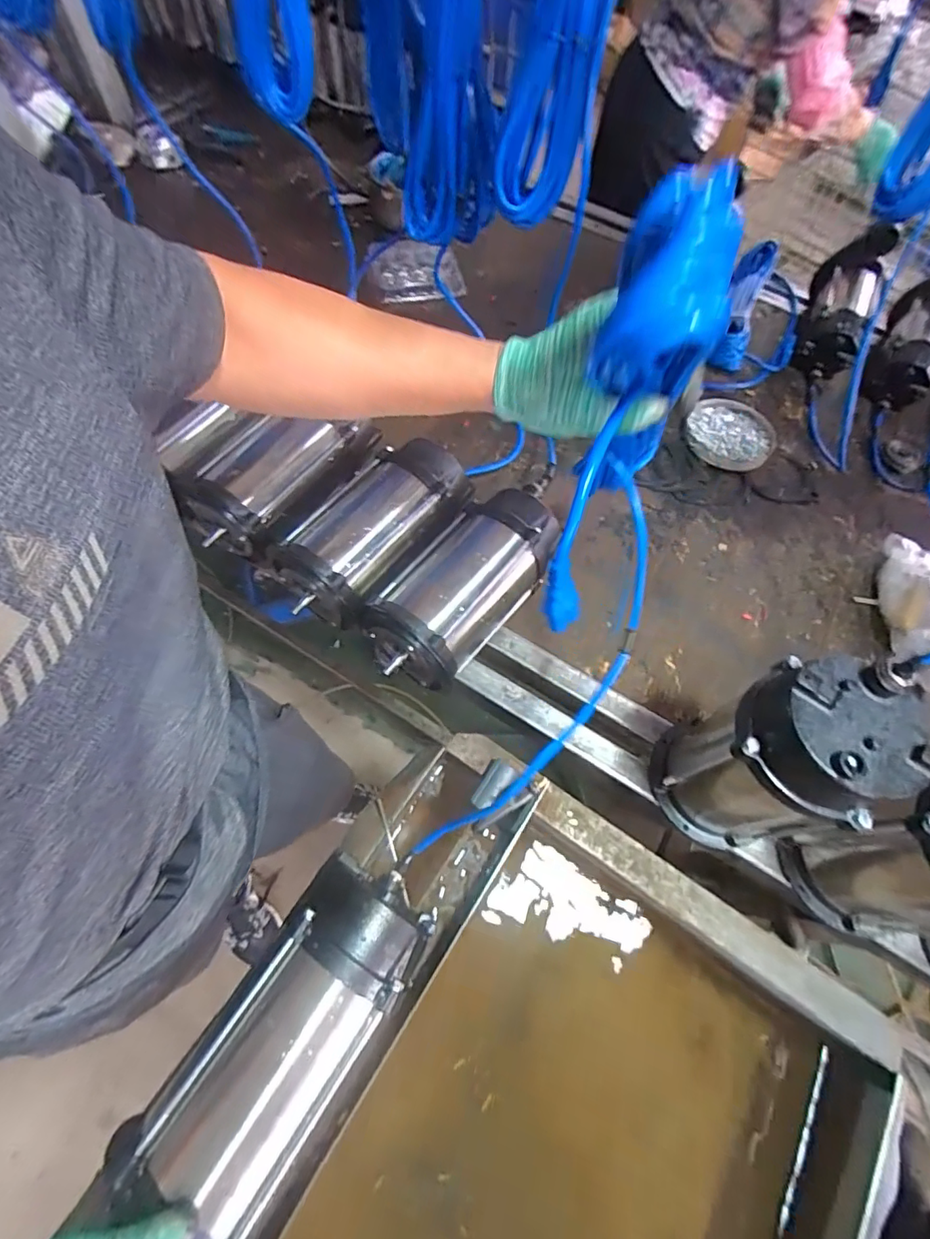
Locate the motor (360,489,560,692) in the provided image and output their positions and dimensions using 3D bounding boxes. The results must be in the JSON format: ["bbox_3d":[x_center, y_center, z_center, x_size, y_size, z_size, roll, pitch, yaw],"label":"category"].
[{"bbox_3d":[0.006,-0.047,0.633,0.121,0.105,0.267,36,68,12],"label":"motor"}]

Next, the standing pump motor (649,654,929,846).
[{"bbox_3d":[0.286,0.138,0.496,0.112,0.264,0.127,30,67,10],"label":"standing pump motor"}]

